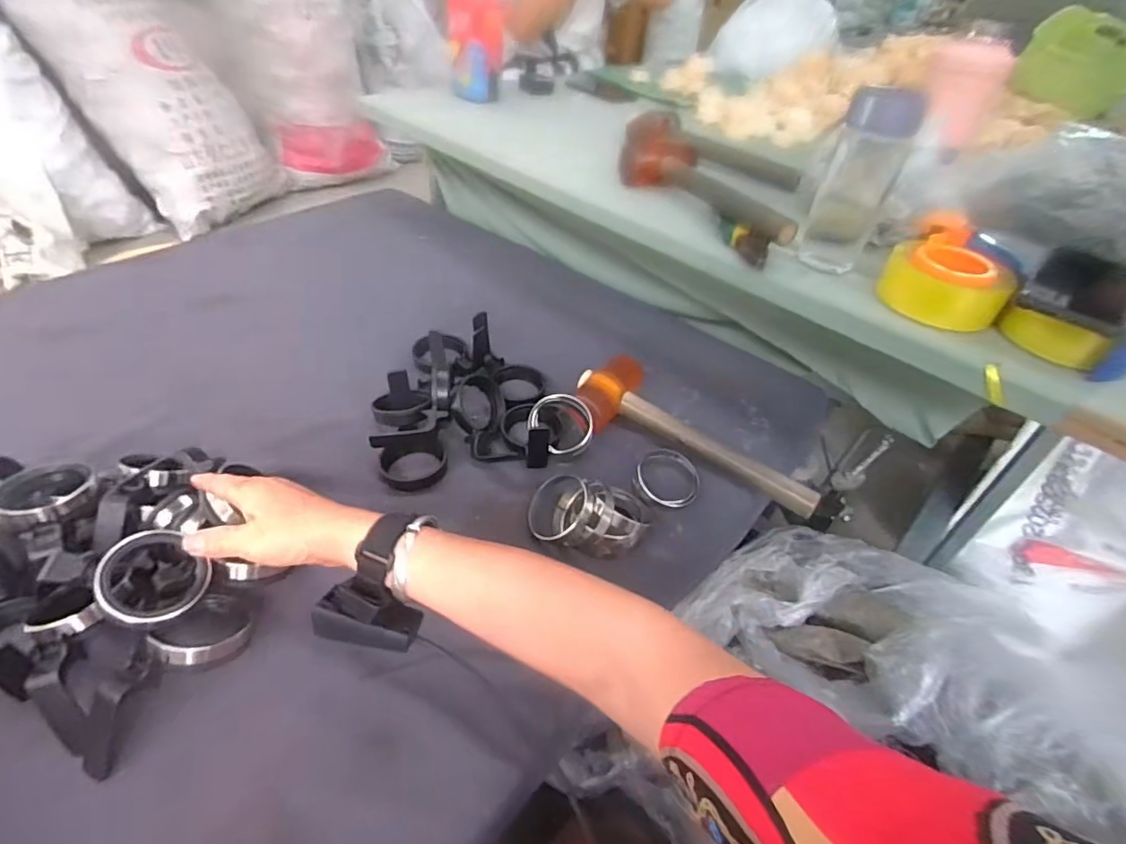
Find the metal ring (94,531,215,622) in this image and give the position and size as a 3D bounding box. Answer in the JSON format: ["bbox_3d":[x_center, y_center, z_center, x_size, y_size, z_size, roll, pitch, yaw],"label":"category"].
[{"bbox_3d":[-0.310,0.118,0.418,0.070,0.009,0.066,12,70,-37],"label":"metal ring"}]

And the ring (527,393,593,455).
[{"bbox_3d":[-0.003,0.002,0.611,0.069,0.014,0.066,0,83,0],"label":"ring"}]

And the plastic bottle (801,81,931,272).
[{"bbox_3d":[0.287,-0.227,0.549,0.066,0.169,0.061,23,45,18],"label":"plastic bottle"}]

